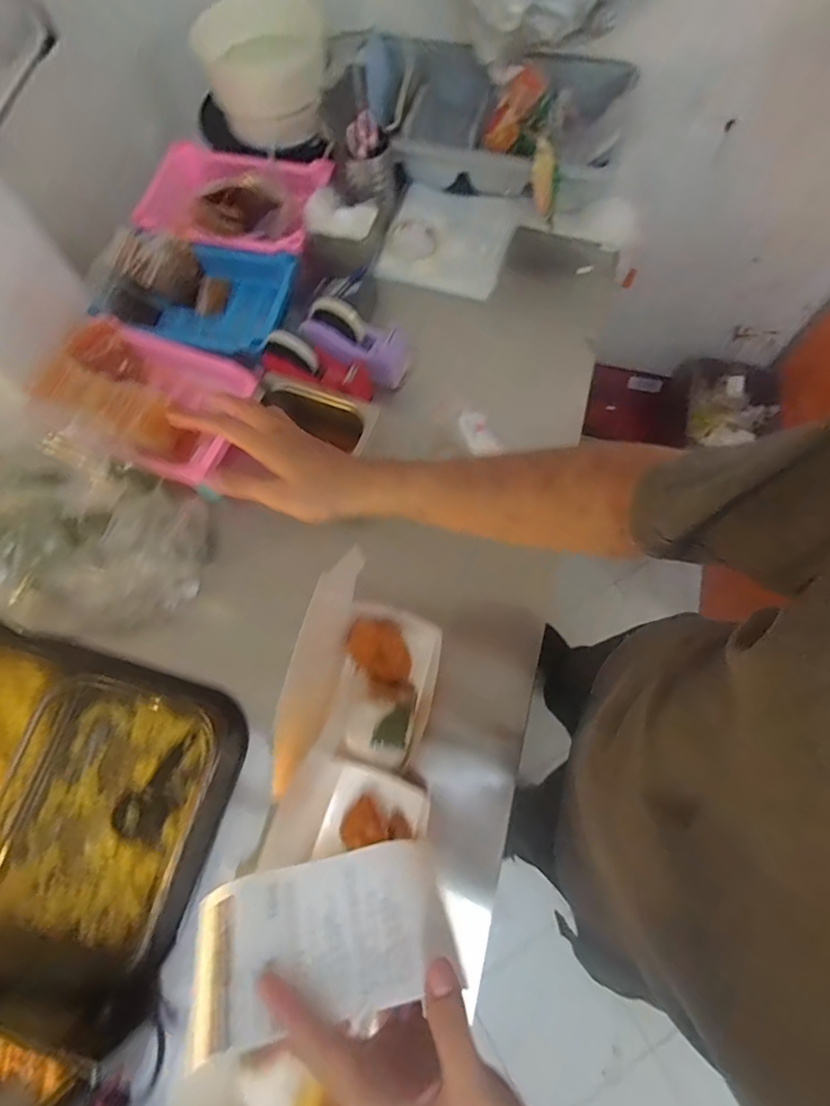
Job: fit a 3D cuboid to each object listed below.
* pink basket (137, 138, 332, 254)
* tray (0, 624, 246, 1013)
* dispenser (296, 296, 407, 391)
[{"bbox_3d":[-0.301,-0.594,0.885,0.298,0.063,0.201,8,71,5],"label":"pink basket"},{"bbox_3d":[-0.459,0.273,0.624,0.452,0.074,0.325,22,64,1],"label":"tray"},{"bbox_3d":[-0.081,-0.321,0.787,0.162,0.066,0.059,25,71,-19],"label":"dispenser"}]

